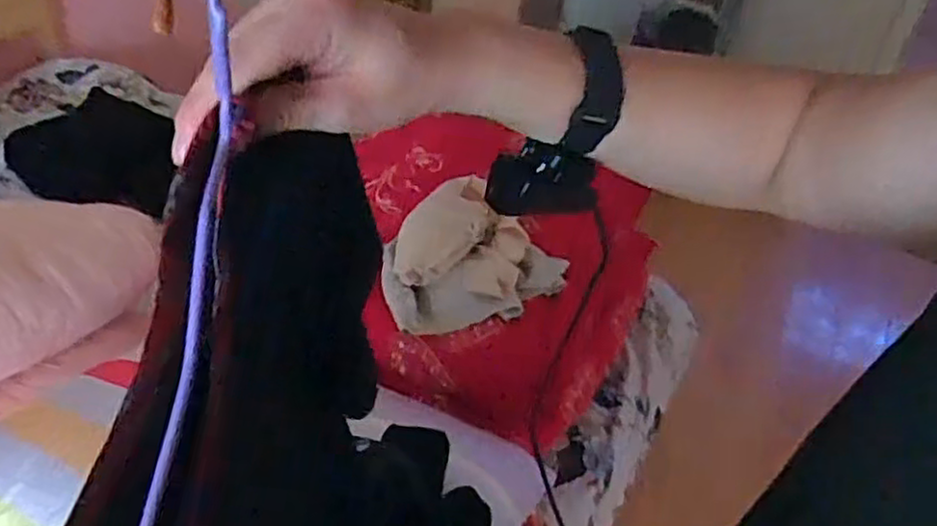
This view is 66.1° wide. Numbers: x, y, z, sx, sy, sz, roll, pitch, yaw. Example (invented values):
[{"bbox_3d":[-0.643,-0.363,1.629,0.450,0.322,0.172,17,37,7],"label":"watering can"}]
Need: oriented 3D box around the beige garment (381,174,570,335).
[{"bbox_3d":[-0.017,-0.013,1.094,0.261,0.088,0.257,-20,48,-28],"label":"beige garment"}]

